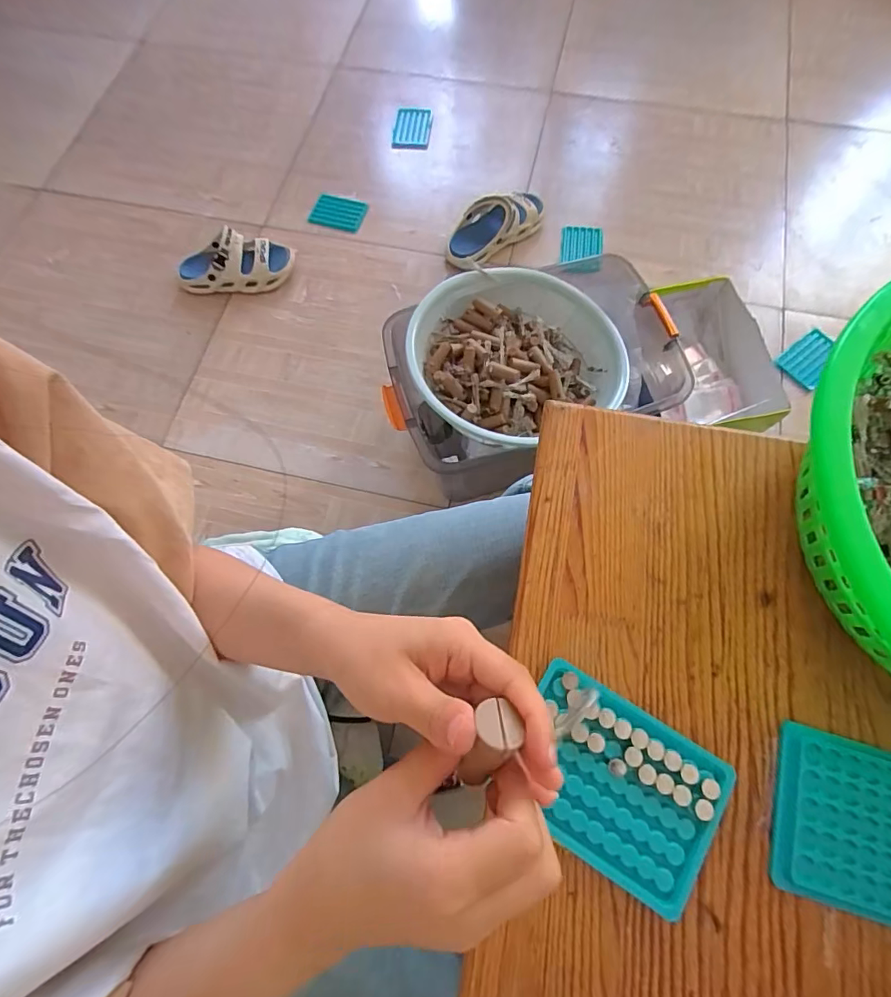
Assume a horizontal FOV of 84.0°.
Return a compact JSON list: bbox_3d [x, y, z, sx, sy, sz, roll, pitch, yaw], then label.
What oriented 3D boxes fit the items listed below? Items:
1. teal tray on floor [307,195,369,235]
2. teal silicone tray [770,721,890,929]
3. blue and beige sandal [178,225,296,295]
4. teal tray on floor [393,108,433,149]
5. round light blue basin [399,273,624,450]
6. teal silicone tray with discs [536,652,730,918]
[{"bbox_3d":[-0.263,-0.708,1.227,0.134,0.014,0.097,16,72,7],"label":"teal tray on floor"},{"bbox_3d":[0.271,0.206,0.303,0.125,0.011,0.096,15,72,7],"label":"teal silicone tray"},{"bbox_3d":[-0.474,-0.526,1.106,0.248,0.088,0.120,-3,71,1],"label":"blue and beige sandal"},{"bbox_3d":[-0.091,-0.994,1.329,0.100,0.026,0.134,5,71,3],"label":"teal tray on floor"},{"bbox_3d":[0.110,-0.229,0.795,0.316,0.089,0.290,-1,71,1],"label":"round light blue basin"},{"bbox_3d":[0.106,0.180,0.314,0.126,0.010,0.095,31,74,11],"label":"teal silicone tray with discs"}]

